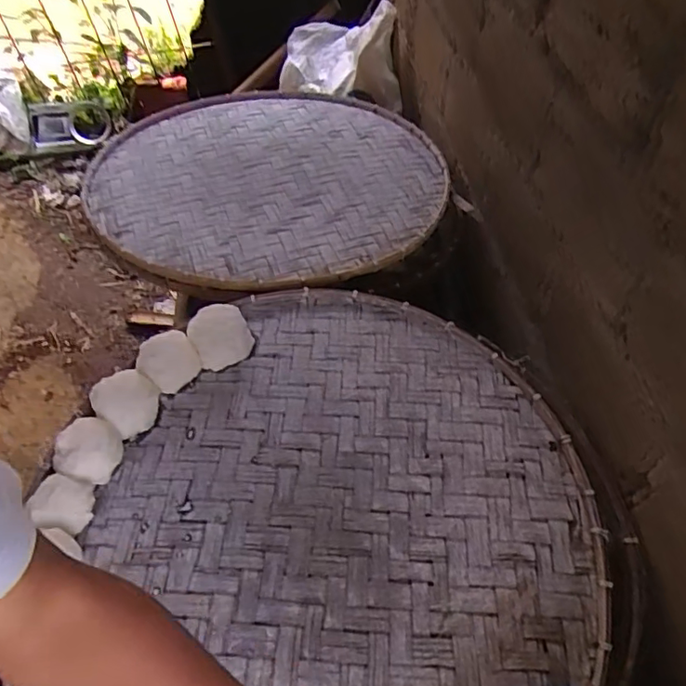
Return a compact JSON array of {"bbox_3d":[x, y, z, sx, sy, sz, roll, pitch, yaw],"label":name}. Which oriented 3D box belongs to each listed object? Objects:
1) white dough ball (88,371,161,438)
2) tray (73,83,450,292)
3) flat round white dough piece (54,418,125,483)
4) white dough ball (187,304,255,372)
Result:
[{"bbox_3d":[-0.301,0.081,0.771,0.076,0.051,0.076,29,60,20],"label":"white dough ball"},{"bbox_3d":[-0.143,-0.365,1.154,0.698,0.029,0.740,4,46,-4],"label":"tray"},{"bbox_3d":[-0.338,0.143,0.738,0.075,0.048,0.079,-1,54,1],"label":"flat round white dough piece"},{"bbox_3d":[-0.181,-0.012,0.817,0.084,0.075,0.076,-19,56,-12],"label":"white dough ball"}]

